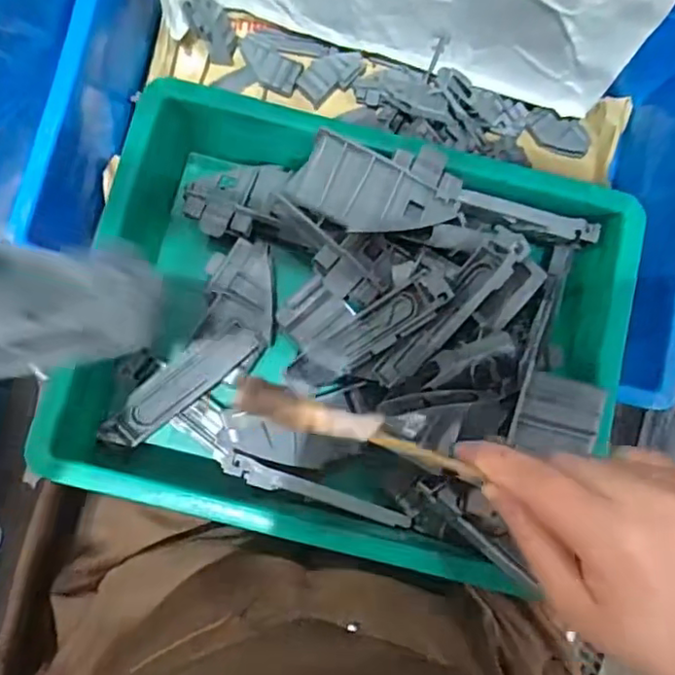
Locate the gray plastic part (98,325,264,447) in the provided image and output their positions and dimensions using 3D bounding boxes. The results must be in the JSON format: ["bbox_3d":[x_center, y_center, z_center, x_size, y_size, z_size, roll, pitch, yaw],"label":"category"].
[{"bbox_3d":[-0.108,0.033,0.429,0.118,0.017,0.031,-38,88,-5],"label":"gray plastic part"}]

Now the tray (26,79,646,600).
[{"bbox_3d":[0.007,0.002,0.412,0.329,0.099,0.245,15,85,-2],"label":"tray"}]

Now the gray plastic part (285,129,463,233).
[{"bbox_3d":[0.025,-0.095,0.394,0.105,0.018,0.055,6,102,-7],"label":"gray plastic part"}]

